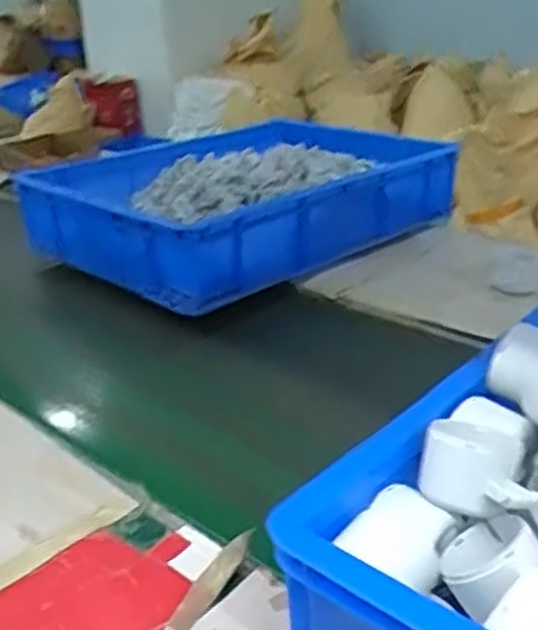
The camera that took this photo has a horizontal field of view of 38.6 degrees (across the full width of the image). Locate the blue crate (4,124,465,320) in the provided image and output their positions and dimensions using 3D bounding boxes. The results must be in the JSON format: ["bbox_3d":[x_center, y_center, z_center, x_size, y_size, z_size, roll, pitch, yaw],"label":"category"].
[{"bbox_3d":[-0.050,-0.188,1.186,0.437,0.130,0.532,20,33,38],"label":"blue crate"}]

